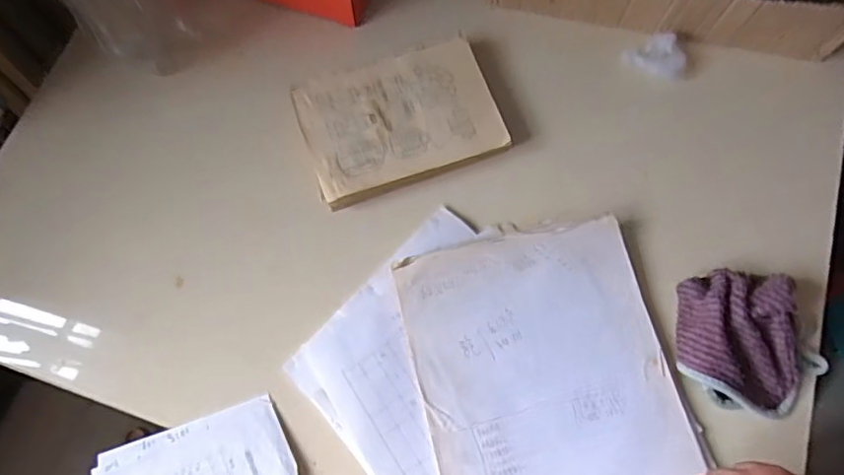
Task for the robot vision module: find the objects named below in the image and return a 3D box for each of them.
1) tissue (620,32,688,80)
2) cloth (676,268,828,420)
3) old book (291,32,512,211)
[{"bbox_3d":[0.236,-0.179,0.579,0.056,0.016,0.048,-25,73,-7],"label":"tissue"},{"bbox_3d":[0.280,0.086,0.484,0.117,0.043,0.112,8,72,3],"label":"cloth"},{"bbox_3d":[-0.022,-0.115,0.564,0.182,0.022,0.129,-19,73,-5],"label":"old book"}]

